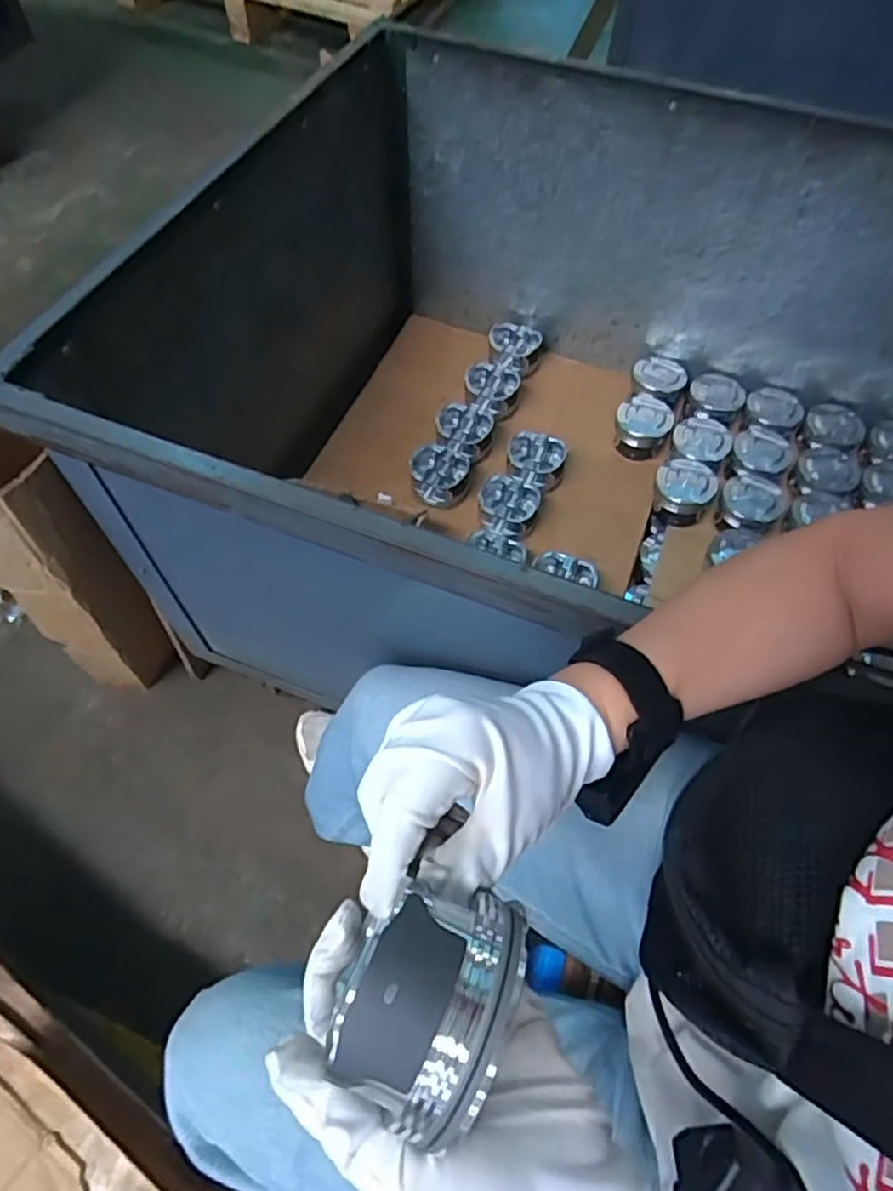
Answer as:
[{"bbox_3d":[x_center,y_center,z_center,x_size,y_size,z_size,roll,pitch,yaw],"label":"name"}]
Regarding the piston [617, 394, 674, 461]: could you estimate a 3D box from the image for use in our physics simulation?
[{"bbox_3d":[0.296,-0.257,1.004,0.084,0.051,0.093,25,63,11],"label":"piston"}]

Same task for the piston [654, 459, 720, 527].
[{"bbox_3d":[0.339,-0.151,0.948,0.082,0.051,0.086,1,60,-2],"label":"piston"}]

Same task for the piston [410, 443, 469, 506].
[{"bbox_3d":[-0.011,-0.172,0.958,0.086,0.037,0.085,6,60,1],"label":"piston"}]

